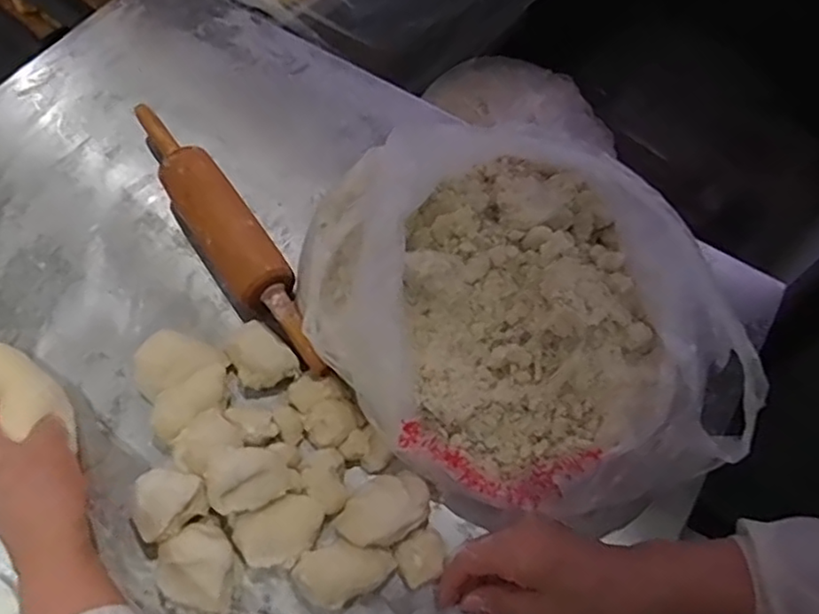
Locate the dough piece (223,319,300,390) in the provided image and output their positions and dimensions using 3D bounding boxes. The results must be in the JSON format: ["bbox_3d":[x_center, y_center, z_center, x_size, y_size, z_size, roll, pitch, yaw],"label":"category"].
[{"bbox_3d":[-0.122,0.042,0.535,0.059,0.027,0.041,40,69,18],"label":"dough piece"}]

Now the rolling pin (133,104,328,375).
[{"bbox_3d":[-0.168,-0.073,0.592,0.051,0.043,0.325,-33,68,-16],"label":"rolling pin"}]

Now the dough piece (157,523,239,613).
[{"bbox_3d":[-0.152,0.193,0.473,0.048,0.030,0.061,-10,63,-6],"label":"dough piece"}]

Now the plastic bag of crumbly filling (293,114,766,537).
[{"bbox_3d":[0.068,-0.019,0.539,0.282,0.101,0.394,-23,65,-13],"label":"plastic bag of crumbly filling"}]

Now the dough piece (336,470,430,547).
[{"bbox_3d":[-0.018,0.150,0.484,0.070,0.027,0.045,-30,67,-15],"label":"dough piece"}]

